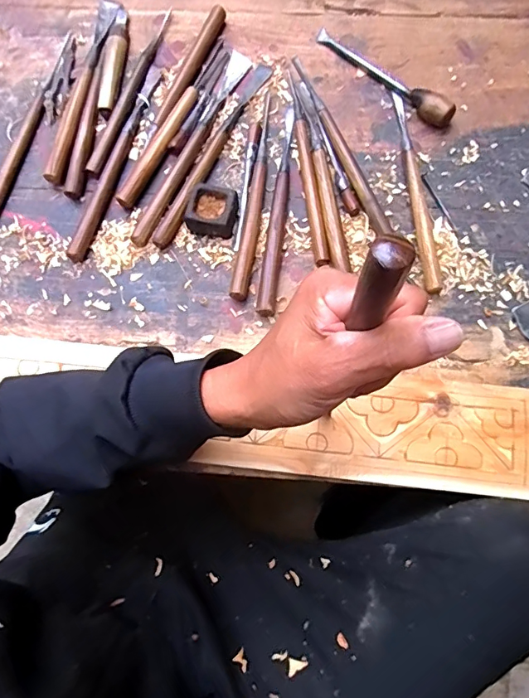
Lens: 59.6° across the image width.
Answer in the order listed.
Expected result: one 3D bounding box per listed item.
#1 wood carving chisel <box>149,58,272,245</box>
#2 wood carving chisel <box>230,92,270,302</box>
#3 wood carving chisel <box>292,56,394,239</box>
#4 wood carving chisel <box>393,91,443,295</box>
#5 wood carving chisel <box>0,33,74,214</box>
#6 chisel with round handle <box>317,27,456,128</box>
[{"bbox_3d":[-0.055,-0.221,0.507,0.022,0.017,0.250,25,79,7],"label":"wood carving chisel"},{"bbox_3d":[-0.009,-0.168,0.495,0.020,0.019,0.246,8,78,3],"label":"wood carving chisel"},{"bbox_3d":[0.080,-0.228,0.506,0.020,0.016,0.241,-23,78,-4],"label":"wood carving chisel"},{"bbox_3d":[0.159,-0.172,0.490,0.019,0.018,0.234,-7,77,0],"label":"wood carving chisel"},{"bbox_3d":[-0.269,-0.262,0.539,0.027,0.012,0.250,18,79,5],"label":"wood carving chisel"},{"bbox_3d":[0.135,-0.314,0.521,0.028,0.028,0.188,-44,80,-8],"label":"chisel with round handle"}]

